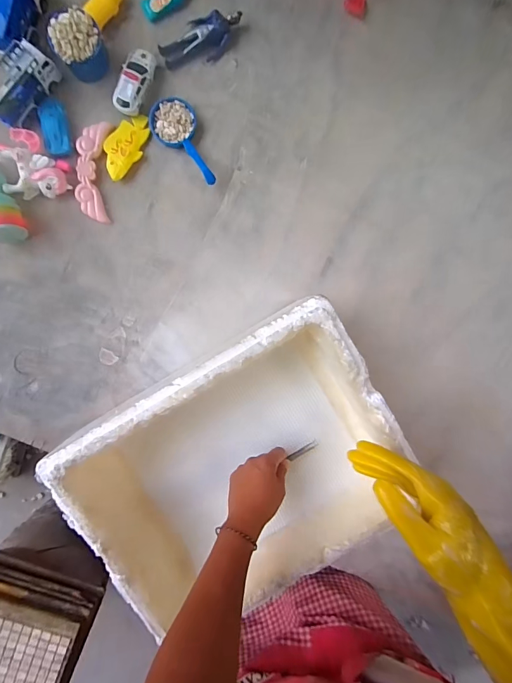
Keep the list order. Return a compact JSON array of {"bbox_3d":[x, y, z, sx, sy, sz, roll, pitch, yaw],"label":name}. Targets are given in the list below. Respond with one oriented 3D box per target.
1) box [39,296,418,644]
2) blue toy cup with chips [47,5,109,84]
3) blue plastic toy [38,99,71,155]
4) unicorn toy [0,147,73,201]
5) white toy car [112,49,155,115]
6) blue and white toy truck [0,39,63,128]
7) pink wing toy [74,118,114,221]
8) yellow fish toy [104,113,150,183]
[{"bbox_3d":[-0.024,0.171,0.504,0.411,0.141,0.299,-30,96,1],"label":"box"},{"bbox_3d":[-0.238,-0.401,0.486,0.061,0.063,0.051,-29,96,1],"label":"blue toy cup with chips"},{"bbox_3d":[-0.292,-0.313,0.516,0.037,0.020,0.080,-13,96,-1],"label":"blue plastic toy"},{"bbox_3d":[-0.320,-0.243,0.517,0.081,0.044,0.058,-2,96,-2],"label":"unicorn toy"},{"bbox_3d":[-0.174,-0.372,0.511,0.039,0.027,0.086,28,94,-5],"label":"white toy car"},{"bbox_3d":[-0.325,-0.354,0.493,0.040,0.057,0.104,41,93,-5],"label":"blue and white toy truck"},{"bbox_3d":[-0.244,-0.254,0.533,0.045,0.014,0.140,3,96,-2],"label":"pink wing toy"},{"bbox_3d":[-0.194,-0.292,0.529,0.050,0.014,0.100,38,93,-5],"label":"yellow fish toy"}]

